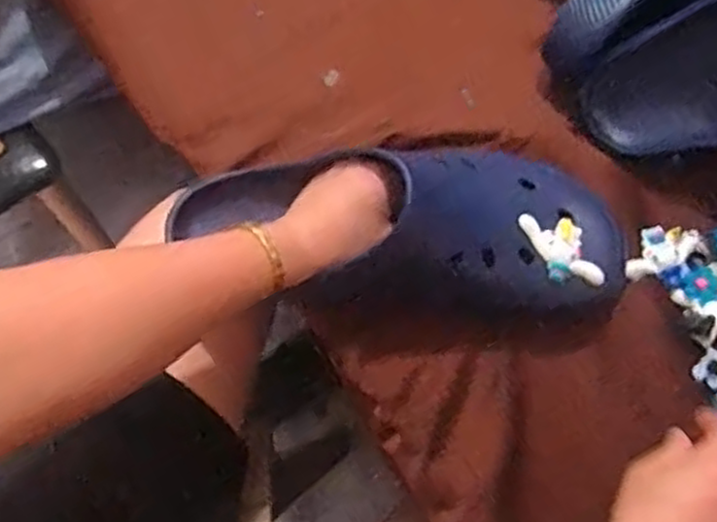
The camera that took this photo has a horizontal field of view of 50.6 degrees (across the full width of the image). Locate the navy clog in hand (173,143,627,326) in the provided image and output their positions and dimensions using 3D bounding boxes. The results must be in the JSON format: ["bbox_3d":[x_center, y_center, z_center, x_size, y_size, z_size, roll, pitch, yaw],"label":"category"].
[{"bbox_3d":[0.032,-0.031,0.504,0.307,0.093,0.117,9,70,2],"label":"navy clog in hand"}]

